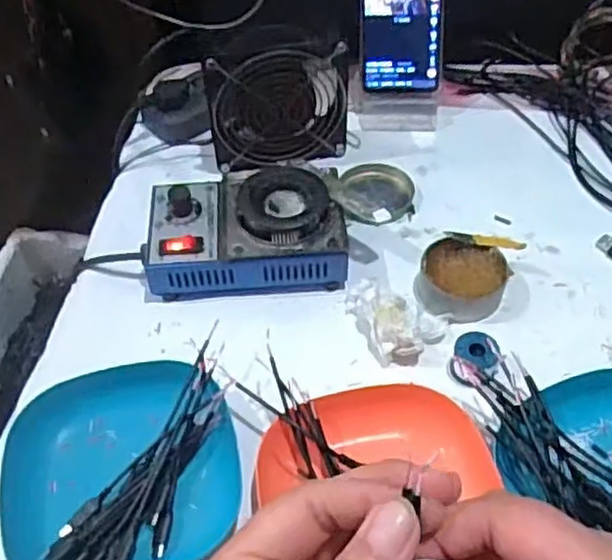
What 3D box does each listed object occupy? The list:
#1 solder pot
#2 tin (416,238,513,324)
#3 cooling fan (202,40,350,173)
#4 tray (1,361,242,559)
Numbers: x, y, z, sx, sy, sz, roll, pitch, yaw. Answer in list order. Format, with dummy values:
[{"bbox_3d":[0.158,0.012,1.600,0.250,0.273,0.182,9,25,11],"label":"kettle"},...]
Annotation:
[{"bbox_3d":[-0.046,-0.038,0.551,0.150,0.058,0.099,-4,51,-1],"label":"solder pot"},{"bbox_3d":[0.118,0.003,0.536,0.064,0.028,0.059,-1,51,1],"label":"tin"},{"bbox_3d":[-0.022,-0.144,0.610,0.118,0.111,0.032,-8,51,-5],"label":"cooling fan"},{"bbox_3d":[-0.112,0.118,0.440,0.138,0.043,0.146,-14,52,-10],"label":"tray"}]

